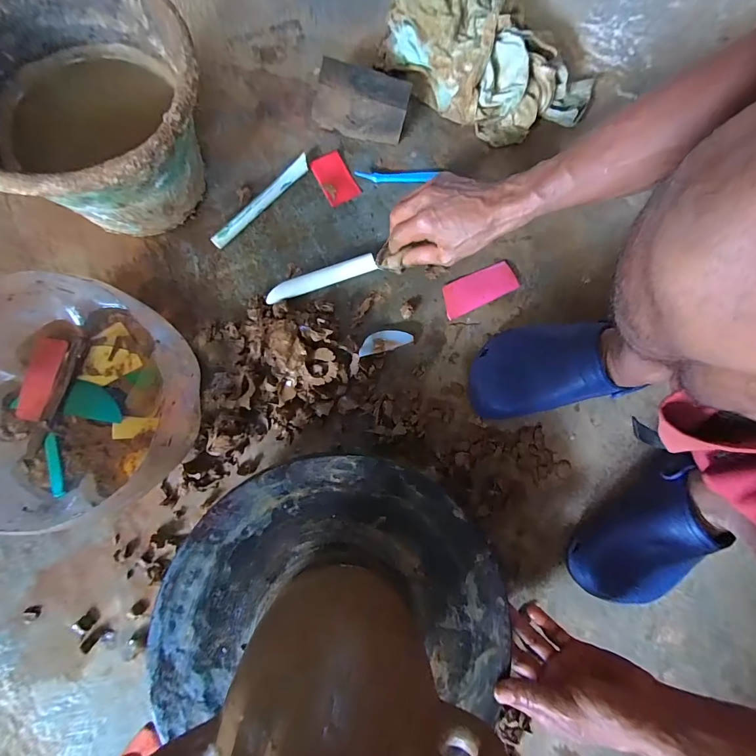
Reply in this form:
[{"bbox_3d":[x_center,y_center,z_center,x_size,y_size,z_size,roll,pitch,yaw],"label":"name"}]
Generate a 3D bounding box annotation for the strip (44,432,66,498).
[{"bbox_3d":[-0.364,0.098,0.413,0.012,0.005,0.074,-21,74,-8],"label":"strip"}]

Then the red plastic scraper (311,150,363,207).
[{"bbox_3d":[-0.060,-0.280,0.516,0.047,0.004,0.072,-30,89,-7],"label":"red plastic scraper"}]

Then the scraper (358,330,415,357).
[{"bbox_3d":[0.008,-0.049,0.479,0.074,0.018,0.027,-21,75,-9],"label":"scraper"}]

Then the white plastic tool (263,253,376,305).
[{"bbox_3d":[-0.074,-0.130,0.481,0.146,0.016,0.020,-22,75,-8],"label":"white plastic tool"}]

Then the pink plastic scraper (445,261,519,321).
[{"bbox_3d":[0.138,-0.123,0.508,0.107,0.004,0.045,-25,85,-5],"label":"pink plastic scraper"}]

